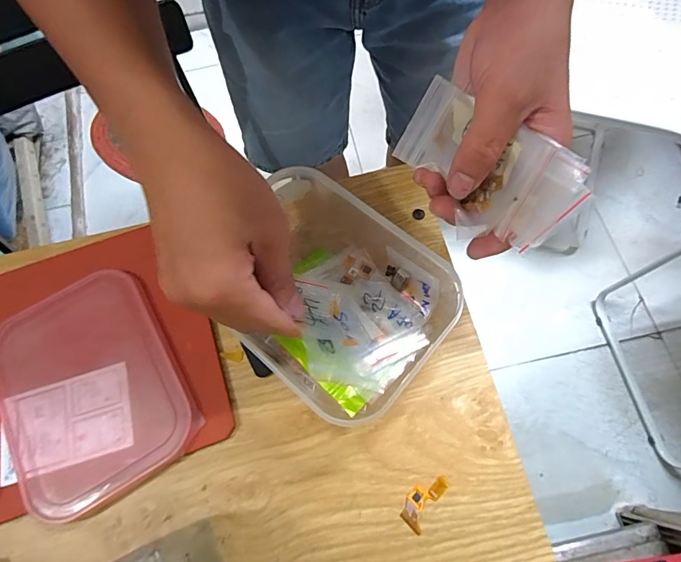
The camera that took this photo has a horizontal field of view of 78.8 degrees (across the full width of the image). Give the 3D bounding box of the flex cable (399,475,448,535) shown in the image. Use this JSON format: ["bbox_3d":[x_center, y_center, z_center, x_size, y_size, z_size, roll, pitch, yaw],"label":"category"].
[{"bbox_3d":[0.057,0.150,0.286,0.018,0.004,0.039,34,73,14],"label":"flex cable"}]

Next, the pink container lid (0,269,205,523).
[{"bbox_3d":[-0.196,0.079,0.324,0.129,0.013,0.174,-32,70,-10],"label":"pink container lid"}]

